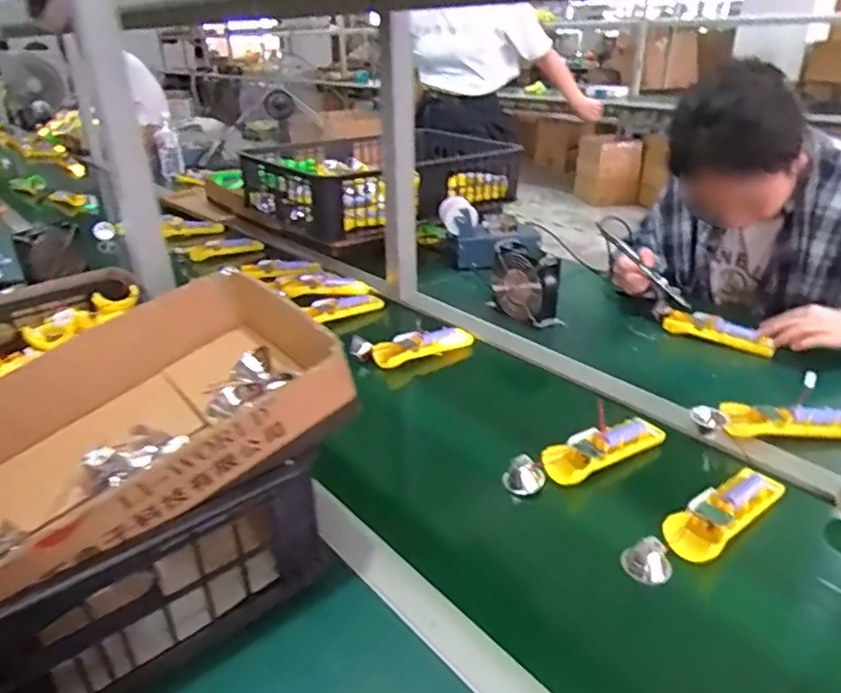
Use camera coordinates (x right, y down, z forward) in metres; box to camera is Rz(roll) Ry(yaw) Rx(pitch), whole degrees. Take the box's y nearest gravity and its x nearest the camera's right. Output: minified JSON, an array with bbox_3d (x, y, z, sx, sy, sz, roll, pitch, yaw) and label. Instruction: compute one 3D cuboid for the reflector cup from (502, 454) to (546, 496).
[{"bbox_3d":[0.115,0.143,0.688,0.044,0.039,0.026,2,28,8],"label":"reflector cup"}]

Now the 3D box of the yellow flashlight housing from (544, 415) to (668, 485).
[{"bbox_3d":[0.216,0.118,0.727,0.160,0.026,0.049,-20,33,-30],"label":"yellow flashlight housing"}]

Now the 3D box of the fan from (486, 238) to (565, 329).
[{"bbox_3d":[0.177,-0.106,1.057,0.054,0.119,0.124,-20,33,-30],"label":"fan"}]

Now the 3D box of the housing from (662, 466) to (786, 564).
[{"bbox_3d":[0.311,0.165,0.632,0.166,0.023,0.051,-22,34,-33],"label":"housing"}]

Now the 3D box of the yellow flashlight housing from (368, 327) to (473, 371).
[{"bbox_3d":[0.004,-0.004,0.970,0.169,0.036,0.040,-17,31,-26],"label":"yellow flashlight housing"}]

